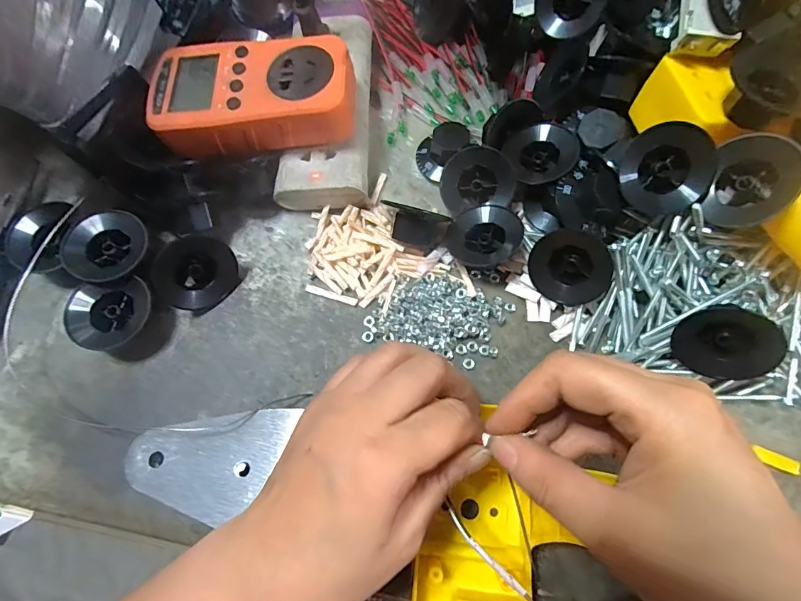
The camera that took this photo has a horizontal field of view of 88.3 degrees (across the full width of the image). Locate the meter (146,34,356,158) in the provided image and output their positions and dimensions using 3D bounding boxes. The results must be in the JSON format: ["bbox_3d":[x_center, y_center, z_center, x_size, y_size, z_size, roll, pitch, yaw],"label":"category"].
[{"bbox_3d":[-0.095,-0.131,0.270,0.130,0.040,0.072,2,73,0],"label":"meter"}]

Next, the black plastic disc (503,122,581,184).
[{"bbox_3d":[0.096,-0.101,0.277,0.044,0.014,0.042,0,87,8],"label":"black plastic disc"}]

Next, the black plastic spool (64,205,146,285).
[{"bbox_3d":[-0.185,-0.035,0.259,0.045,0.012,0.046,37,76,10],"label":"black plastic spool"}]

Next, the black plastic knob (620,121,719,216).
[{"bbox_3d":[0.152,-0.074,0.236,0.048,0.011,0.049,2,98,13],"label":"black plastic knob"}]

